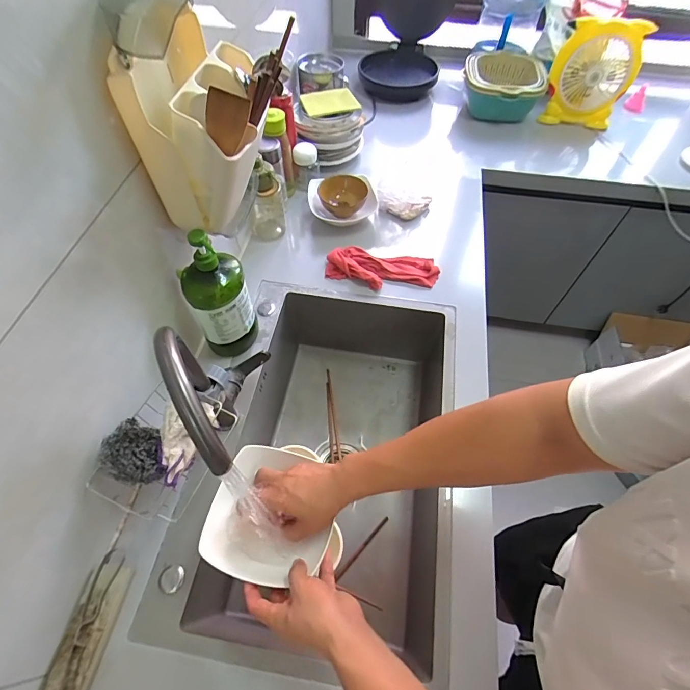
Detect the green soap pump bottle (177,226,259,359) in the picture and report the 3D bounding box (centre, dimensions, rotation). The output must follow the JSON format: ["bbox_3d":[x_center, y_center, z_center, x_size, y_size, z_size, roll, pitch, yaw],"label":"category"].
[{"bbox_3d":[-0.223,-0.084,0.692,0.103,0.276,0.079,-21,60,-14],"label":"green soap pump bottle"}]

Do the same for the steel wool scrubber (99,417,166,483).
[{"bbox_3d":[-0.299,0.150,0.539,0.070,0.047,0.084,-17,59,-11],"label":"steel wool scrubber"}]

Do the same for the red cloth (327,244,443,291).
[{"bbox_3d":[0.086,-0.174,0.902,0.256,0.038,0.101,8,58,4],"label":"red cloth"}]

